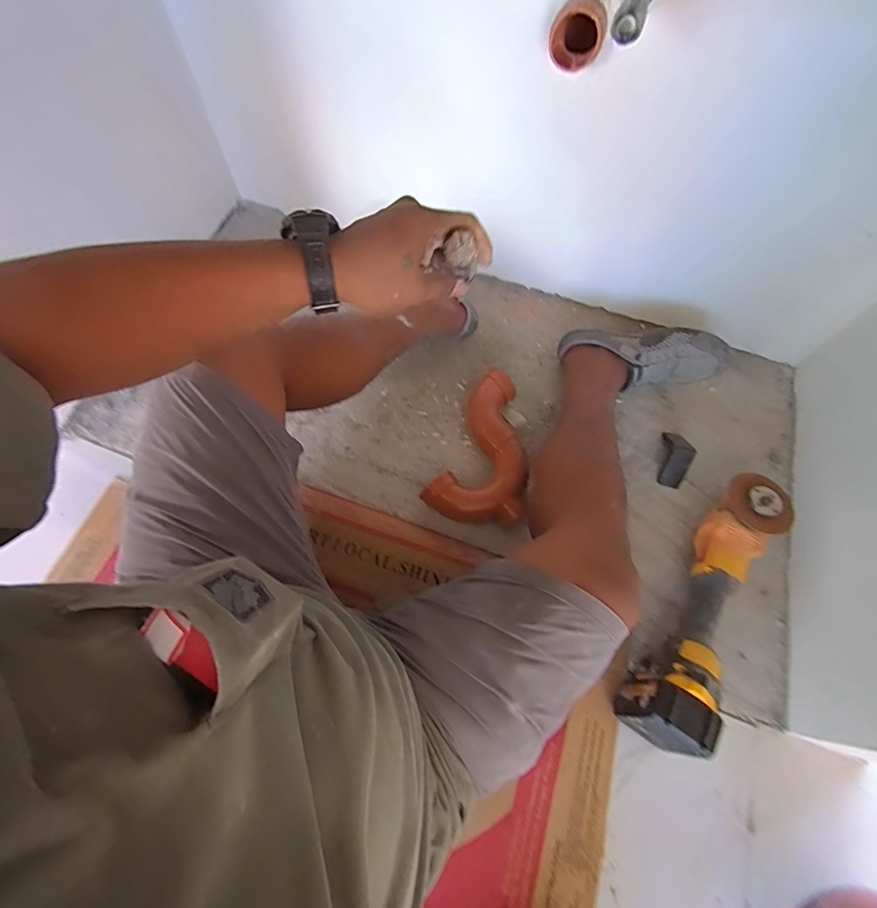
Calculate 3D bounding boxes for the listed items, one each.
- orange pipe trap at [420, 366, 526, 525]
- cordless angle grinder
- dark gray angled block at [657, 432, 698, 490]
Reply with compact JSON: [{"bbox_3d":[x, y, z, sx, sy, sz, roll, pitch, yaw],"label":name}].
[{"bbox_3d":[0.090,-0.004,0.698,0.137,0.062,0.255,24,67,8],"label":"orange pipe trap"},{"bbox_3d":[0.368,0.203,0.594,0.083,0.113,0.385,33,70,13],"label":"cordless angle grinder"},{"bbox_3d":[0.394,0.003,0.716,0.039,0.043,0.097,17,67,6],"label":"dark gray angled block"}]

